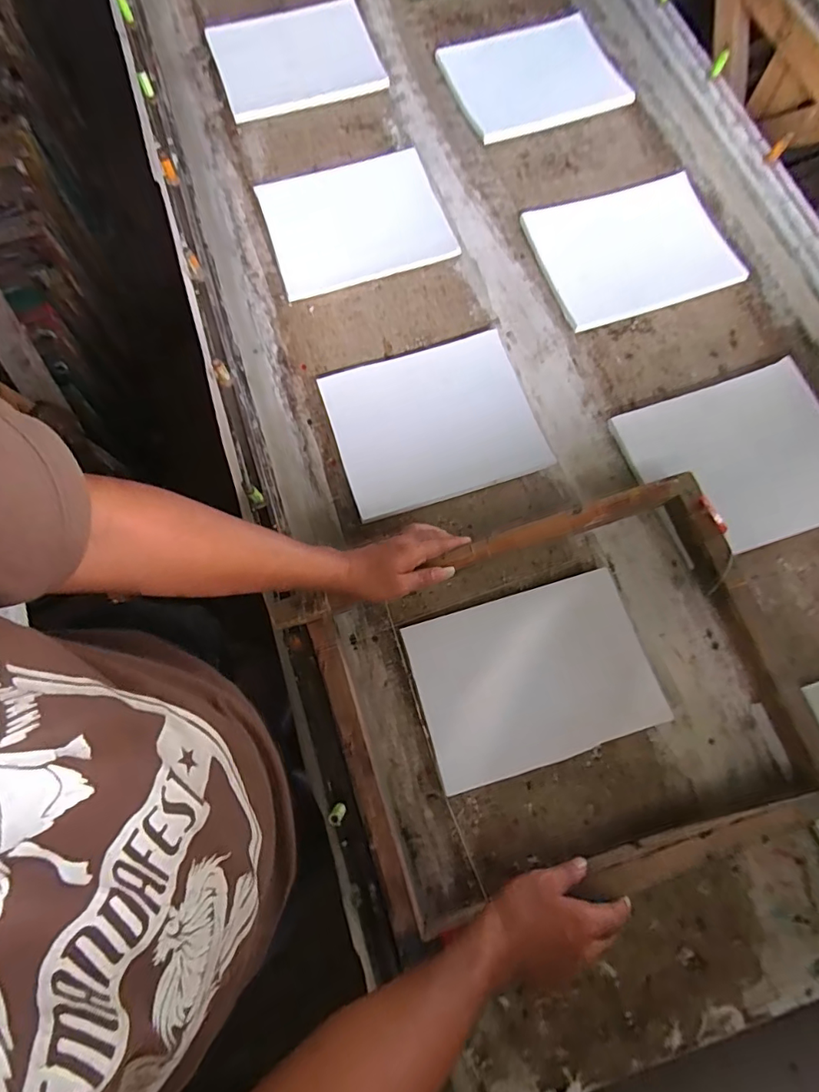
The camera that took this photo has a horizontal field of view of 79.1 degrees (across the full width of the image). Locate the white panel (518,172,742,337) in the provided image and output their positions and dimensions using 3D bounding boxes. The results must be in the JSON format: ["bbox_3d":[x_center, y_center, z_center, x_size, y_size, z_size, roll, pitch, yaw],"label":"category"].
[{"bbox_3d":[0.334,-0.454,0.757,0.268,0.023,0.211,-17,79,-4],"label":"white panel"}]

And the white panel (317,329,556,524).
[{"bbox_3d":[0.033,-0.173,0.697,0.271,0.015,0.224,-17,79,-4],"label":"white panel"}]

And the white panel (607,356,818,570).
[{"bbox_3d":[0.435,-0.112,0.654,0.261,0.028,0.224,-20,80,6],"label":"white panel"}]

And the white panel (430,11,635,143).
[{"bbox_3d":[0.211,-0.818,0.864,0.263,0.023,0.236,-19,75,2],"label":"white panel"}]

